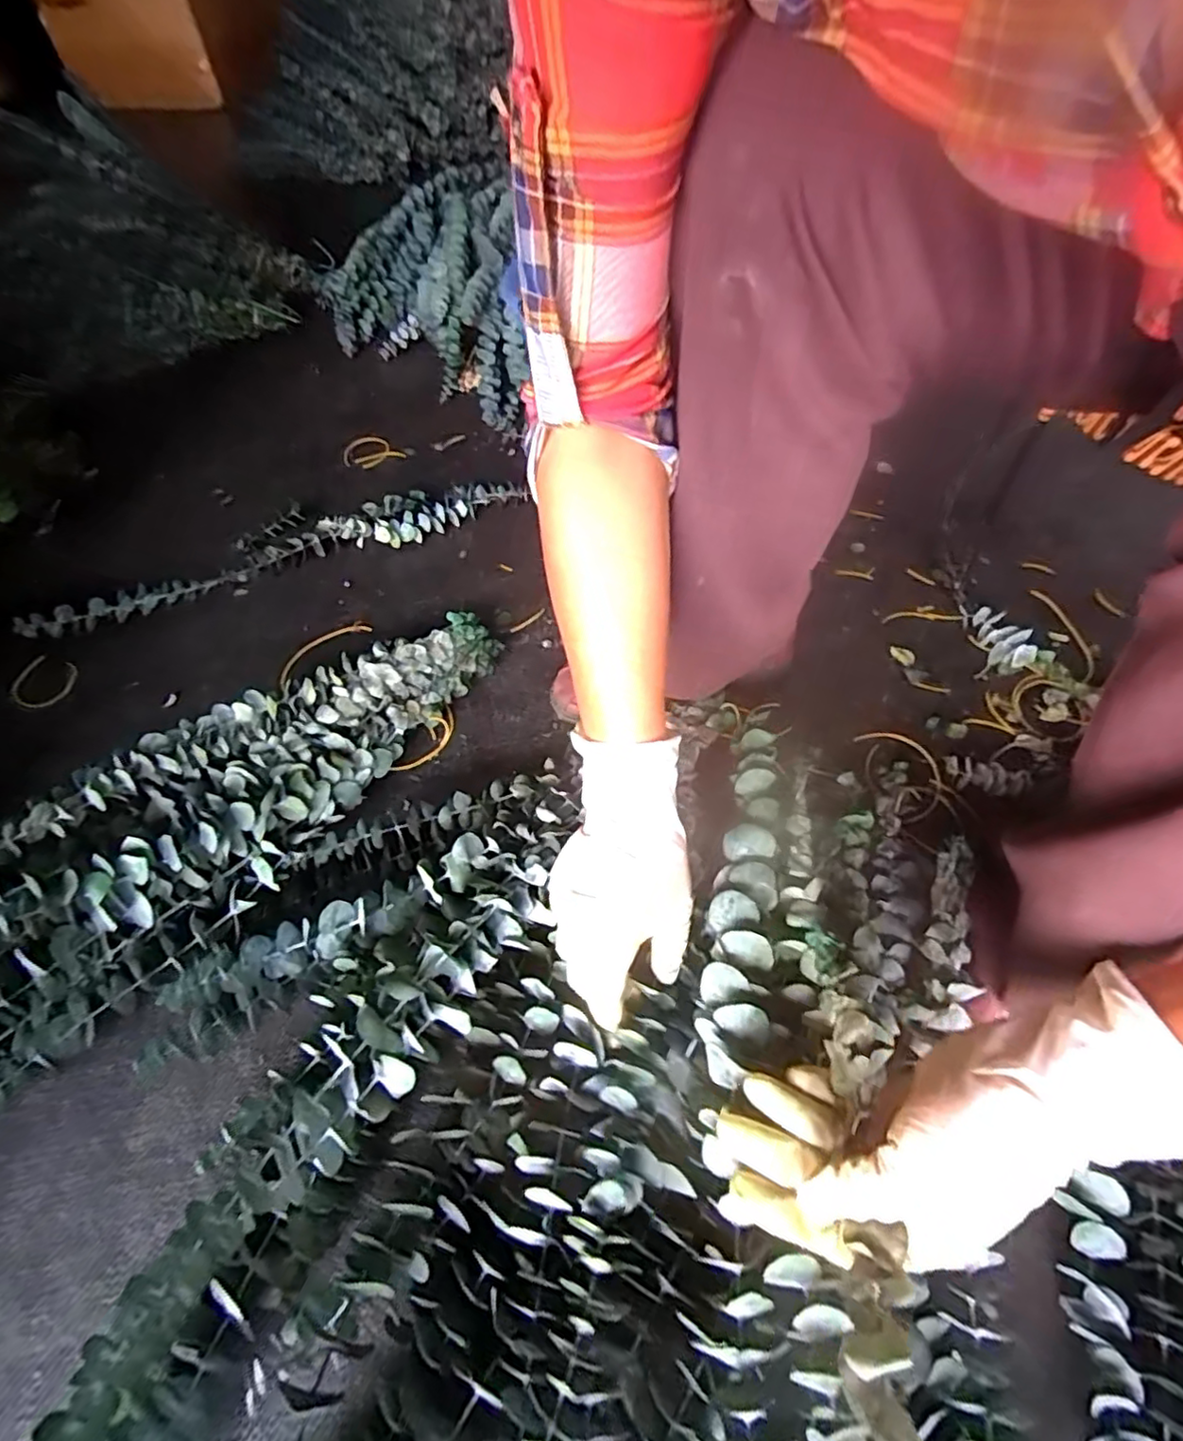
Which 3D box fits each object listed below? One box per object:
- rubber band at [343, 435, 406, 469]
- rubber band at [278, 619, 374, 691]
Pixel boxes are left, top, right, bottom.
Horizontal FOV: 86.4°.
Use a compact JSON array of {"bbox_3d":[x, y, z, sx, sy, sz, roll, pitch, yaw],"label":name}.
[{"bbox_3d":[-0.303,-0.364,0.857,0.064,0.005,0.087,-39,63,-23],"label":"rubber band"},{"bbox_3d":[-0.281,-0.072,0.650,0.037,0.005,0.108,36,63,24],"label":"rubber band"}]

